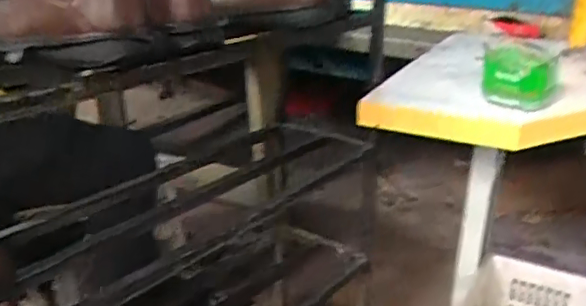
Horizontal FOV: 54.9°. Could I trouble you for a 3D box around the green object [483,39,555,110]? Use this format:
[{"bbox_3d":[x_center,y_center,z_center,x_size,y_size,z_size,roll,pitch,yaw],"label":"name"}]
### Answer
[{"bbox_3d":[0.305,-0.106,0.765,0.089,0.068,0.084,12,25,19],"label":"green object"}]

